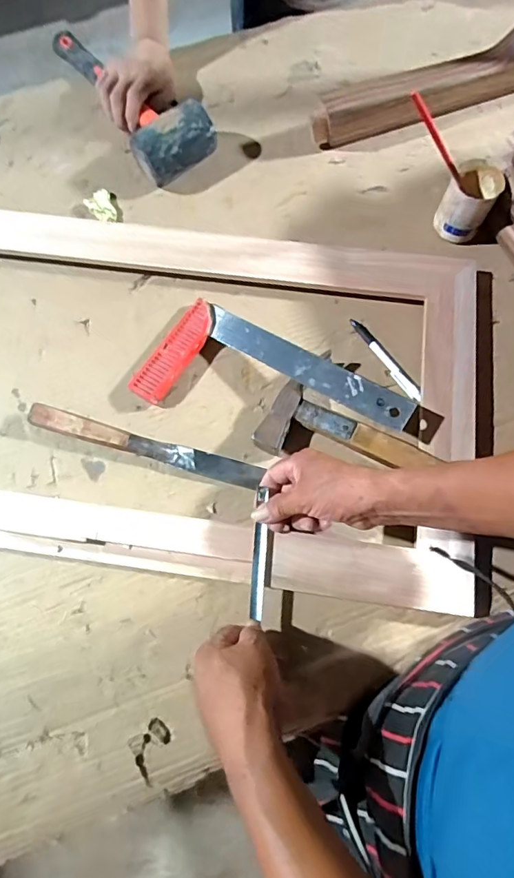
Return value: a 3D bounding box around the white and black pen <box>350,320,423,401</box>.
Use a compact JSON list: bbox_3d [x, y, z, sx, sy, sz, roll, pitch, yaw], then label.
[{"bbox_3d":[0.159,-0.100,0.590,0.014,0.009,0.132,-34,76,-9],"label":"white and black pen"}]

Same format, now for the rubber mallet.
[{"bbox_3d":[-0.210,-0.484,0.673,0.325,0.072,0.097,41,78,11],"label":"rubber mallet"}]

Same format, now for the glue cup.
[{"bbox_3d":[0.270,-0.303,0.615,0.062,0.075,0.065,34,76,10],"label":"glue cup"}]

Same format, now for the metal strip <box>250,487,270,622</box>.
[{"bbox_3d":[0.002,0.119,0.501,0.015,0.009,0.132,2,77,1],"label":"metal strip"}]

